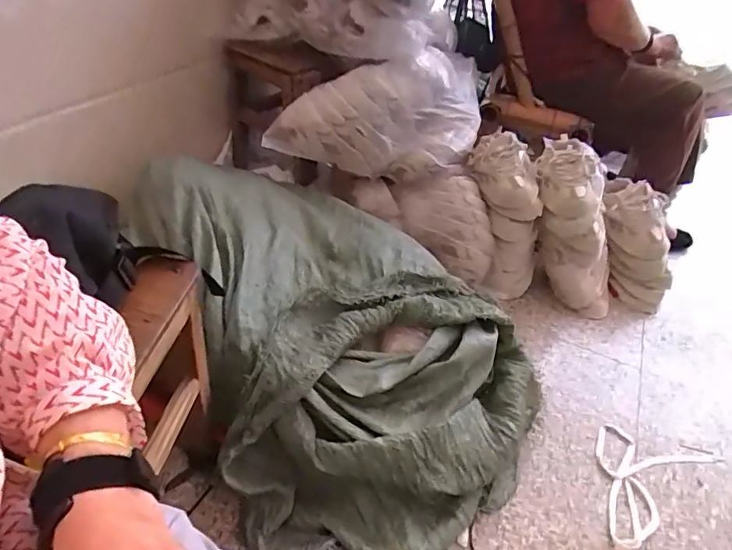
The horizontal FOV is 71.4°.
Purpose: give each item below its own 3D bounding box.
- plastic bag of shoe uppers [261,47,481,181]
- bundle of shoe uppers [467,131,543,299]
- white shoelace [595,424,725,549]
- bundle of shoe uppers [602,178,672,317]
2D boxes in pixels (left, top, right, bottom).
[{"bbox_3d":[0.034,-0.352,1.124,0.514,0.225,0.182,-8,40,-18],"label":"plastic bag of shoe uppers"},{"bbox_3d":[0.344,-0.136,1.210,0.154,0.397,0.118,-10,9,-20],"label":"bundle of shoe uppers"},{"bbox_3d":[0.512,0.355,0.955,0.318,0.014,0.170,-21,46,-31],"label":"white shoelace"},{"bbox_3d":[0.700,-0.074,1.339,0.110,0.350,0.129,-13,9,-24],"label":"bundle of shoe uppers"}]

